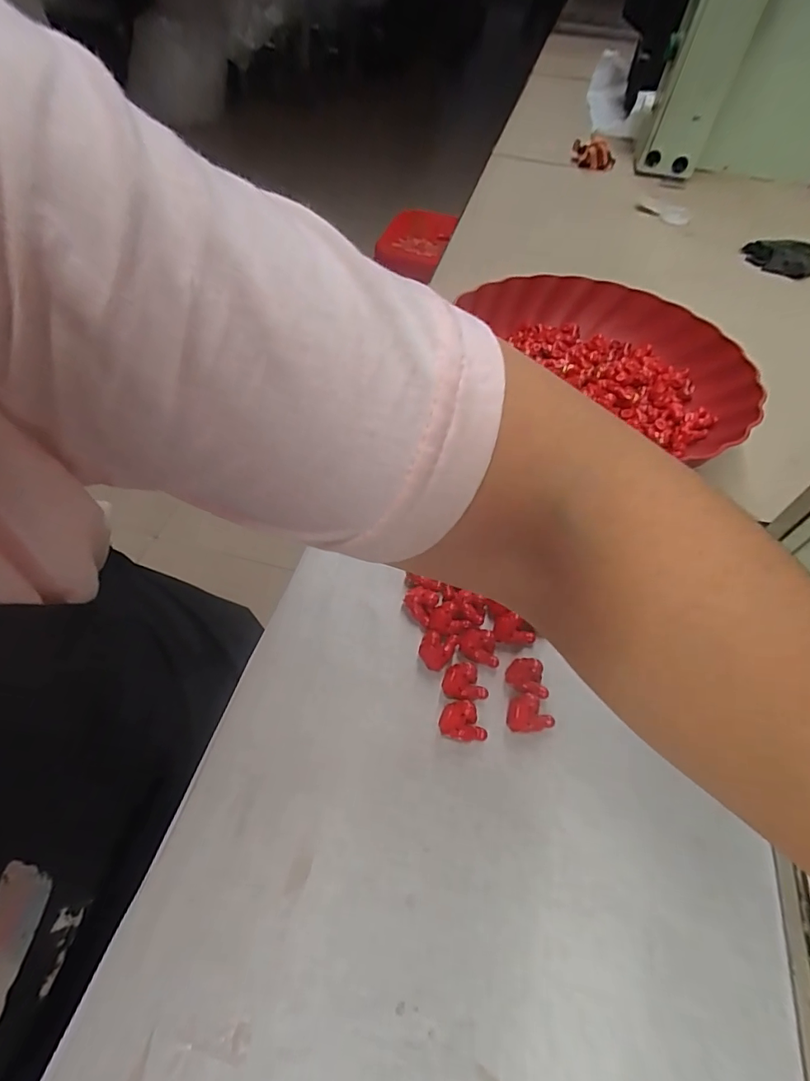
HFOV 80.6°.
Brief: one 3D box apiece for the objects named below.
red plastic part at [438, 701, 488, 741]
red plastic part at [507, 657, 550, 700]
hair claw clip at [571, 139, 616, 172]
[{"bbox_3d":[0.029,0.092,0.243,0.023,0.014,0.017,1,54,-5],"label":"red plastic part"},{"bbox_3d":[0.066,0.075,0.258,0.021,0.010,0.019,0,54,-5],"label":"red plastic part"},{"bbox_3d":[0.309,-0.645,0.793,0.039,0.041,0.072,-27,60,-22],"label":"hair claw clip"}]

